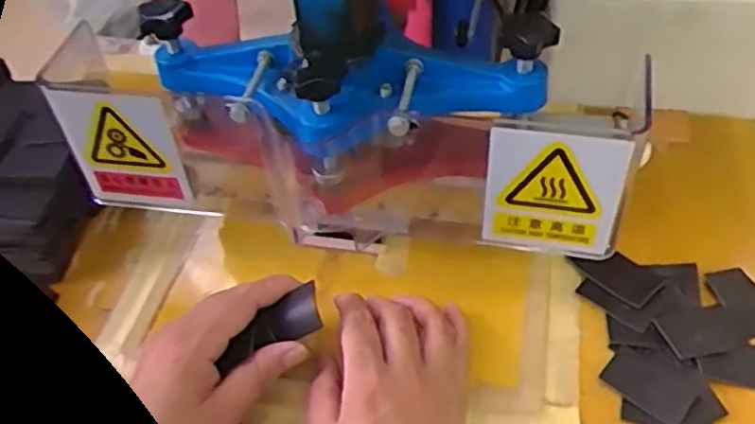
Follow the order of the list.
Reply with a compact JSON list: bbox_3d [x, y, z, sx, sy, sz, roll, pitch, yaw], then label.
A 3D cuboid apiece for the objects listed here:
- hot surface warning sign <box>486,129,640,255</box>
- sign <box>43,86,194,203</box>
[{"bbox_3d":[0.108,-0.010,0.431,0.081,0.093,0.006,4,48,8],"label":"hot surface warning sign"},{"bbox_3d":[-0.173,-0.042,0.483,0.078,0.097,0.007,5,45,7],"label":"sign"}]

